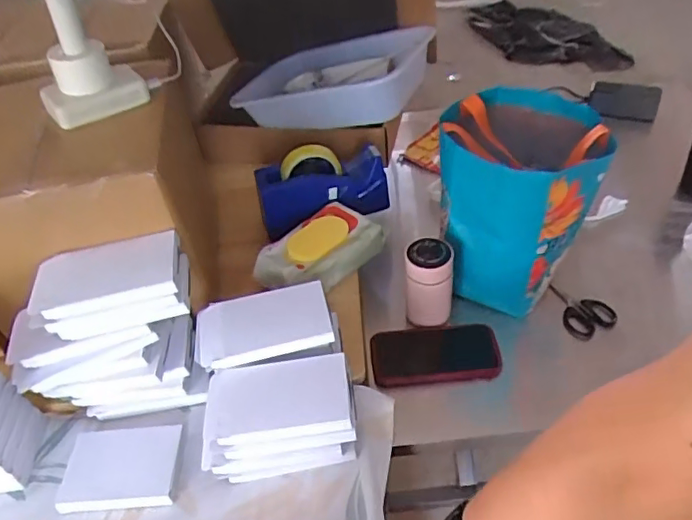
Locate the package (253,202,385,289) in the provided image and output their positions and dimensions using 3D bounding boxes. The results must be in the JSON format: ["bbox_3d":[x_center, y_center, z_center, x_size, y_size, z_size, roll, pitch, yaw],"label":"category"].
[{"bbox_3d":[-0.039,-0.017,0.811,0.184,0.055,0.106,-35,49,-26],"label":"package"}]

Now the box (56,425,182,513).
[{"bbox_3d":[-0.249,0.231,0.628,0.119,0.026,0.087,-6,43,2],"label":"box"}]

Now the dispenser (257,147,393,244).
[{"bbox_3d":[-0.035,-0.112,0.869,0.198,0.117,0.063,-15,43,-8],"label":"dispenser"}]

